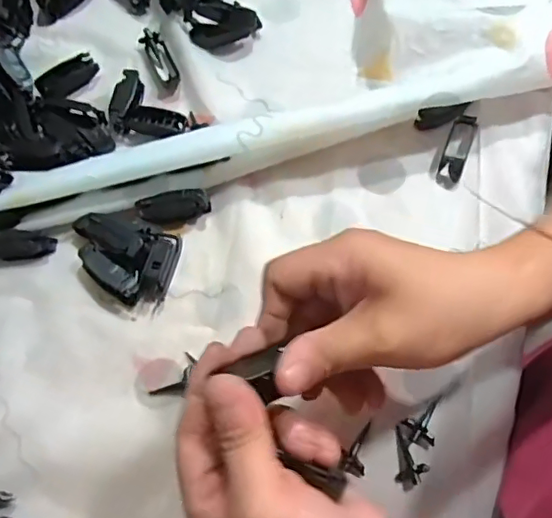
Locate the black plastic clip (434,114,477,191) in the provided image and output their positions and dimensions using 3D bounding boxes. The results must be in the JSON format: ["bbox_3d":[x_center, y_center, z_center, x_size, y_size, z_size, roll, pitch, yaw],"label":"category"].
[{"bbox_3d":[0.128,-0.077,0.394,0.017,0.007,0.059,20,69,12],"label":"black plastic clip"}]

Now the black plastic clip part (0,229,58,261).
[{"bbox_3d":[-0.180,-0.010,0.382,0.053,0.017,0.018,1,67,4],"label":"black plastic clip part"}]

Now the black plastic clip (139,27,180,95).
[{"bbox_3d":[-0.091,-0.157,0.444,0.016,0.011,0.060,-26,67,-7],"label":"black plastic clip"}]

